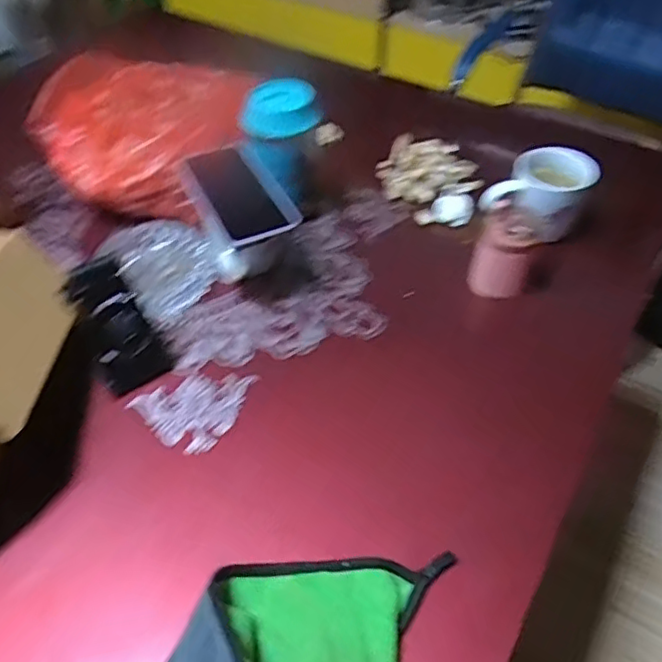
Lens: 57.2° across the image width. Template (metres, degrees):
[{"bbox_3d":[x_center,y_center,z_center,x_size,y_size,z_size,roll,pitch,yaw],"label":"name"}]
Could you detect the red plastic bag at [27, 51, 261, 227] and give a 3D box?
[{"bbox_3d":[-0.219,-0.244,0.734,0.206,0.106,0.222,10,50,8],"label":"red plastic bag"}]

